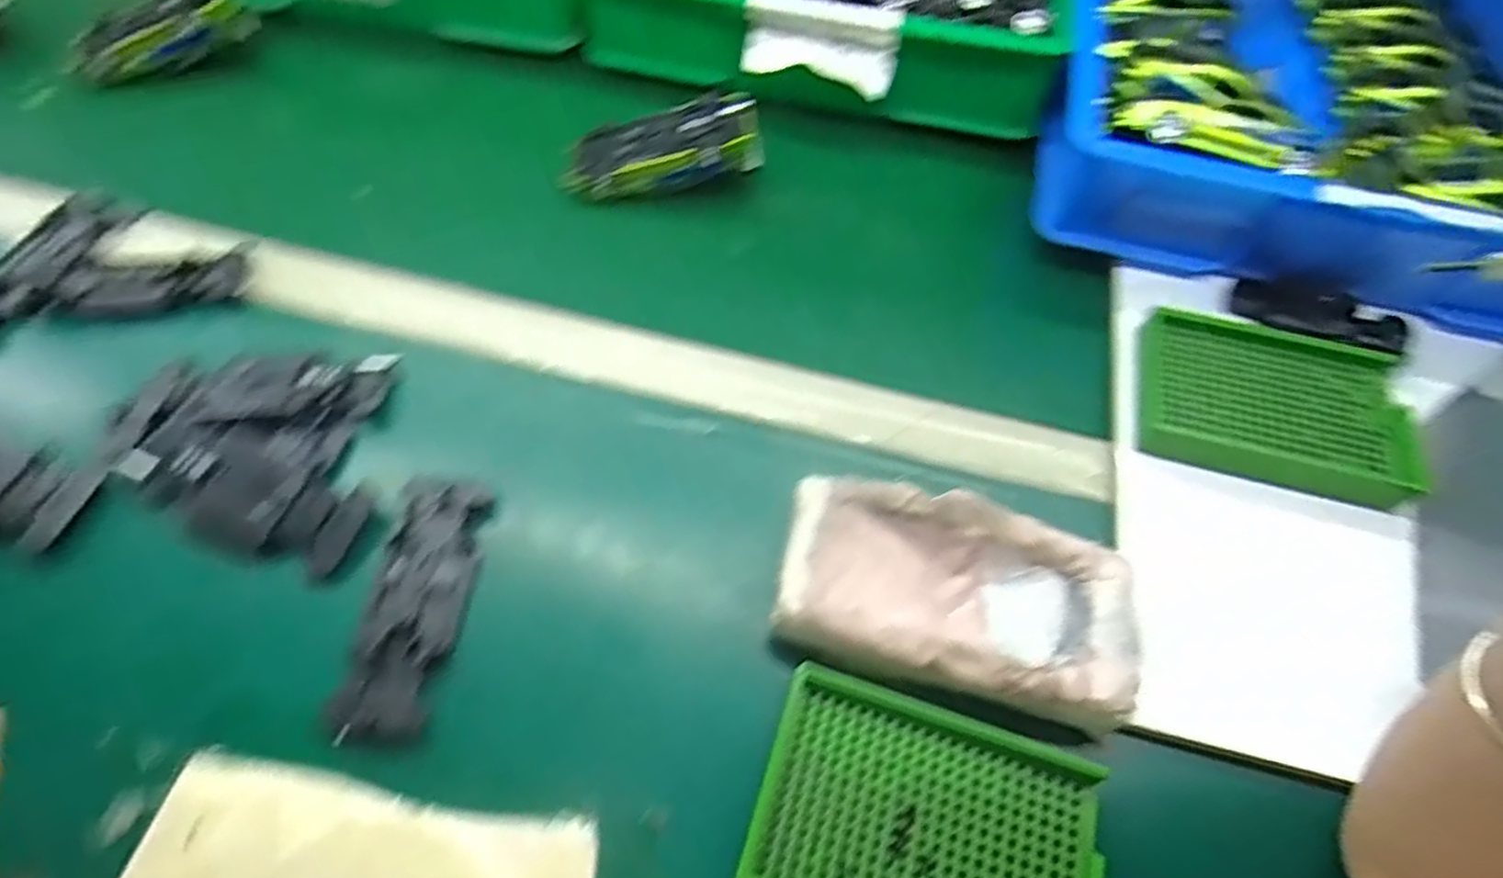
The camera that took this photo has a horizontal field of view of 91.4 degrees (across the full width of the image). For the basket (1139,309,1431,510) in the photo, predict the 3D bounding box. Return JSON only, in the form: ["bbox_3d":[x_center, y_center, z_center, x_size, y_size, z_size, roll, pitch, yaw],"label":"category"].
[{"bbox_3d":[0.295,-0.017,0.409,0.141,0.021,0.093,15,63,9],"label":"basket"}]

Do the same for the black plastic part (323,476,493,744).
[{"bbox_3d":[-0.162,0.077,0.354,0.045,0.019,0.124,2,62,2],"label":"black plastic part"}]

